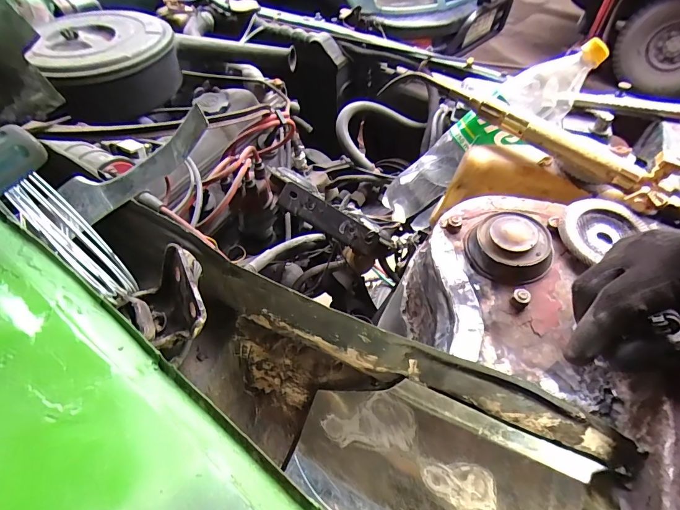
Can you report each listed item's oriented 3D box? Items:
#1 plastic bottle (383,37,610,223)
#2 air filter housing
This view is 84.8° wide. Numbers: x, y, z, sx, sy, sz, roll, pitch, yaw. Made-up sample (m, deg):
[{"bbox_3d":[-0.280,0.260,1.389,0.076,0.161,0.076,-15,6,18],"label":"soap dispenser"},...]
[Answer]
[{"bbox_3d":[0.208,-0.162,0.540,0.081,0.333,0.088,32,36,-35],"label":"plastic bottle"},{"bbox_3d":[-0.361,-0.304,0.601,0.192,0.090,0.194,-16,51,-18],"label":"air filter housing"}]

